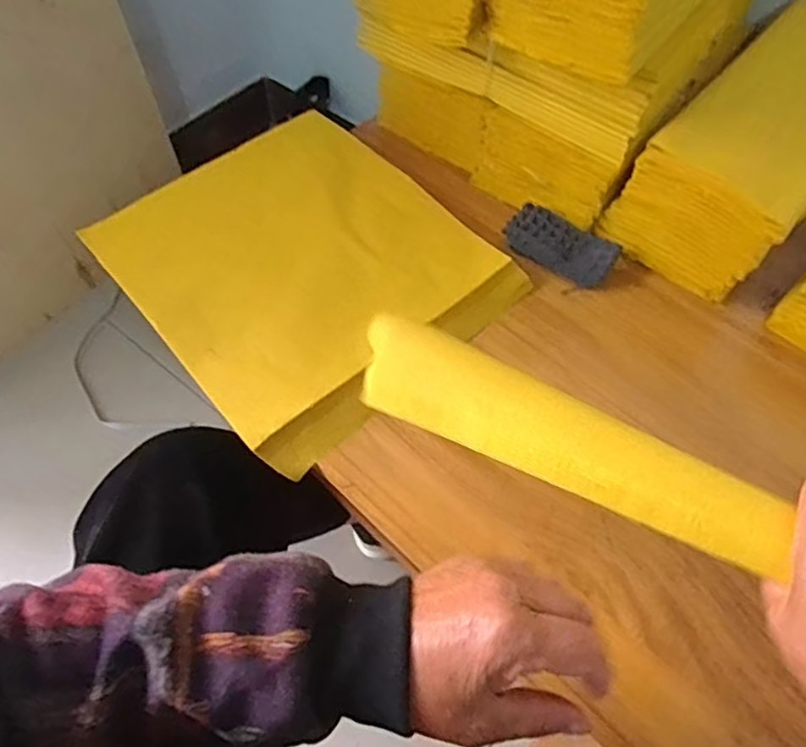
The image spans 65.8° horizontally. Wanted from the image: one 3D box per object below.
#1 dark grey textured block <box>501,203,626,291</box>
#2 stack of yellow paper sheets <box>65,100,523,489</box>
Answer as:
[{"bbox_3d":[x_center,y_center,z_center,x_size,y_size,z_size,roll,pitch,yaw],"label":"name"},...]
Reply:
[{"bbox_3d":[0.157,-0.128,0.621,0.107,0.029,0.052,30,62,16],"label":"dark grey textured block"},{"bbox_3d":[-0.096,-0.107,0.602,0.293,0.034,0.324,-38,66,-21],"label":"stack of yellow paper sheets"}]

